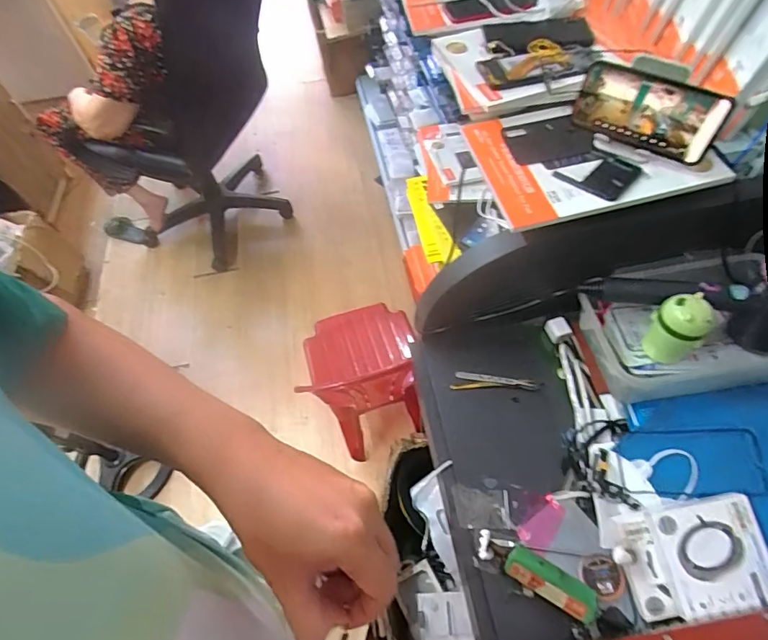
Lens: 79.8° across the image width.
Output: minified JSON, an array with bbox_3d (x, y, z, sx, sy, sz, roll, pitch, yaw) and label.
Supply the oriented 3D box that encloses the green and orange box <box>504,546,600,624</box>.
[{"bbox_3d":[0.190,0.299,0.523,0.104,0.039,0.041,26,64,19],"label":"green and orange box"}]

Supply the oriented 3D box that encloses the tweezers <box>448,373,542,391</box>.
[{"bbox_3d":[0.163,0.091,0.673,0.123,0.016,0.023,3,59,6],"label":"tweezers"}]

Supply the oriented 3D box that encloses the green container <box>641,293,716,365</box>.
[{"bbox_3d":[0.346,0.008,0.546,0.048,0.088,0.059,-16,59,-5],"label":"green container"}]

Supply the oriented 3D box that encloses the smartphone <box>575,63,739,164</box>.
[{"bbox_3d":[0.296,-0.234,0.521,0.152,0.075,0.013,29,46,18],"label":"smartphone"}]

